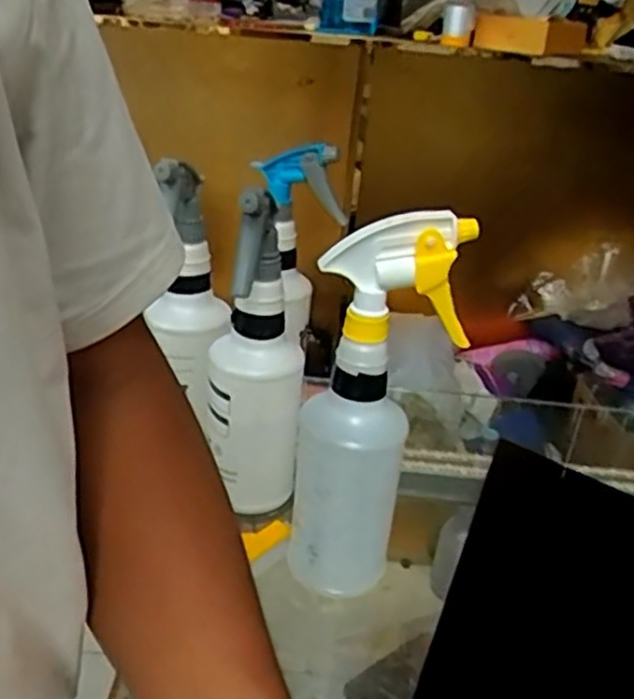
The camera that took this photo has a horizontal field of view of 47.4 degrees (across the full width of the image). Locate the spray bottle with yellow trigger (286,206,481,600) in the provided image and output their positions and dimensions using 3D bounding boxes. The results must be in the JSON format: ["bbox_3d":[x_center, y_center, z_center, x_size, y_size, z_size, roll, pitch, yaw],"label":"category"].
[{"bbox_3d":[0.042,0.044,0.552,0.087,0.295,0.094,19,31,25],"label":"spray bottle with yellow trigger"}]

